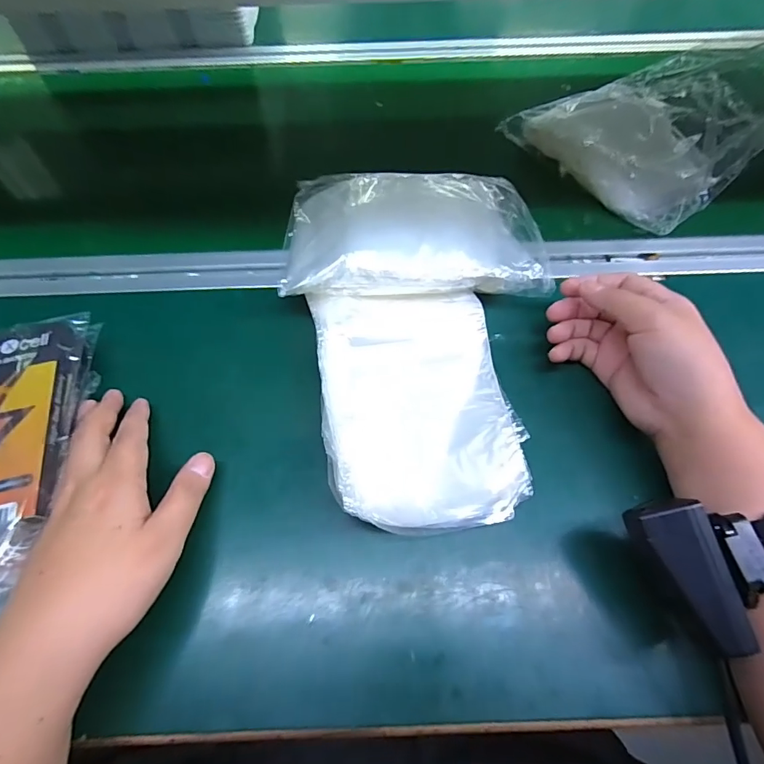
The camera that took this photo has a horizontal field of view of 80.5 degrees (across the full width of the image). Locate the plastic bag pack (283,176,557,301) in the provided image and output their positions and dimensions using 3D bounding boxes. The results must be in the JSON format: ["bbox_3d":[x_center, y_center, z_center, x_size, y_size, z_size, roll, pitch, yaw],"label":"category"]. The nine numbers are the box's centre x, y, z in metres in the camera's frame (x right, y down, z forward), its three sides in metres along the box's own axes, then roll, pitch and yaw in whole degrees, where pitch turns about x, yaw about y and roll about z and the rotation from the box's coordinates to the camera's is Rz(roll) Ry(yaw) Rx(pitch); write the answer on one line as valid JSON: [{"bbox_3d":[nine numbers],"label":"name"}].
[{"bbox_3d":[0.022,-0.124,0.361,0.196,0.035,0.131,-3,61,-1],"label":"plastic bag pack"}]

